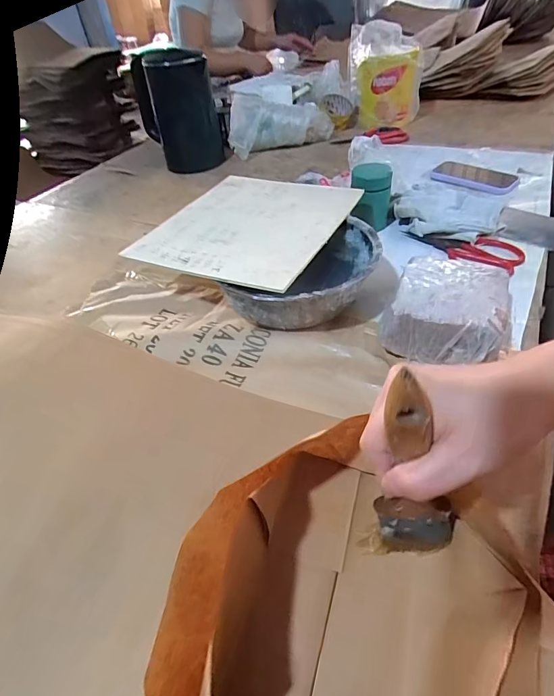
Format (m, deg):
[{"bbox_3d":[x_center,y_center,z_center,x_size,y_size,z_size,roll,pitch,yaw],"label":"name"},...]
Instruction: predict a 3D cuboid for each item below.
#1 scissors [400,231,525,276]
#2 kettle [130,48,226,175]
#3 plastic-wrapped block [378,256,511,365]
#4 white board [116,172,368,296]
[{"bbox_3d":[0.276,-0.157,0.607,0.171,0.013,0.074,27,53,30],"label":"scissors"},{"bbox_3d":[-0.226,-0.556,0.945,0.168,0.226,0.130,-15,45,-9],"label":"kettle"},{"bbox_3d":[0.193,-0.047,0.461,0.121,0.059,0.150,14,48,20],"label":"plastic-wrapped block"},{"bbox_3d":[-0.034,-0.175,0.555,0.233,0.008,0.277,15,46,23],"label":"white board"}]

